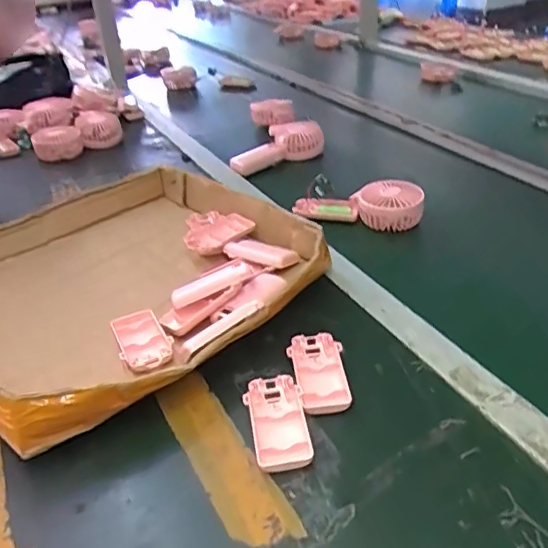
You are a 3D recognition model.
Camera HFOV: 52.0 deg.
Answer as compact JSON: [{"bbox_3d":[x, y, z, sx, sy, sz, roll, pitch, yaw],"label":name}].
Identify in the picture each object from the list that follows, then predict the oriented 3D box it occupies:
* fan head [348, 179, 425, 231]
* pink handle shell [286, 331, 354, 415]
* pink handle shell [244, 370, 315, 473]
[{"bbox_3d":[0.161,-0.094,0.787,0.079,0.057,0.089,-12,34,-14],"label":"fan head"},{"bbox_3d":[0.042,0.092,0.525,0.050,0.017,0.094,-7,33,-6],"label":"pink handle shell"},{"bbox_3d":[0.003,0.125,0.479,0.048,0.016,0.093,-9,34,-9],"label":"pink handle shell"}]

